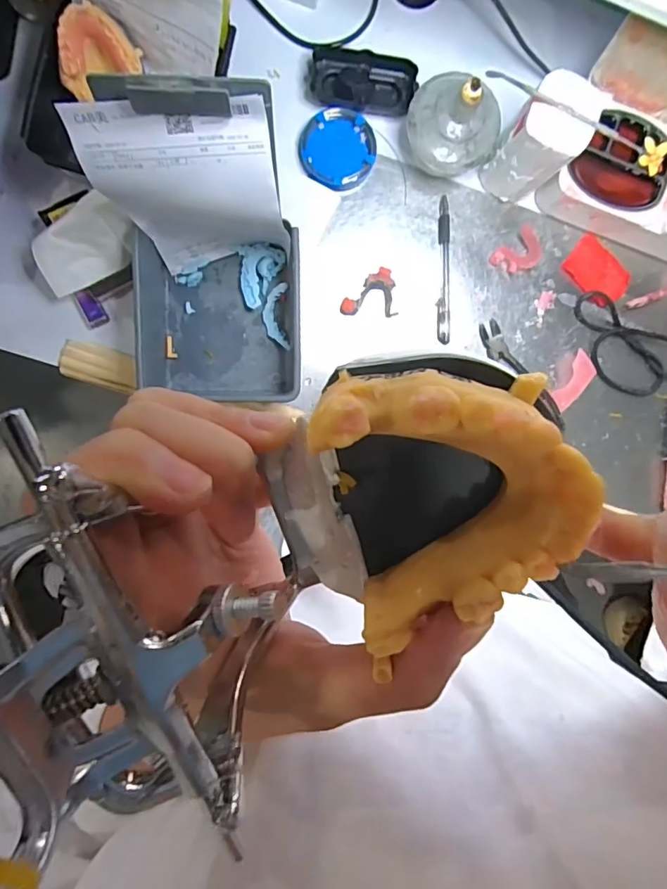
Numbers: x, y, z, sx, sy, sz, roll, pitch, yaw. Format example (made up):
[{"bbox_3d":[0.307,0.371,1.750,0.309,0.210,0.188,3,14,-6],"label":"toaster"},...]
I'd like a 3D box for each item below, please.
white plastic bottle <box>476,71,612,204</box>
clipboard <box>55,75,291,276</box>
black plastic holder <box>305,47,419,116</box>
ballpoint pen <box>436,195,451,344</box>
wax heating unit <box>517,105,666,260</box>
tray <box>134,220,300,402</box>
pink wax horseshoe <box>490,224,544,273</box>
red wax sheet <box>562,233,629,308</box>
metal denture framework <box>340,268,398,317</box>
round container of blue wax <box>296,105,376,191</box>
[{"bbox_3d":[0.200,-0.294,0.507,0.062,0.126,0.067,33,91,-7],"label":"white plastic bottle"},{"bbox_3d":[-0.121,-0.223,0.450,0.152,0.201,0.087,-8,95,-4],"label":"clipboard"},{"bbox_3d":[0.030,-0.376,0.537,0.110,0.021,0.051,5,94,-5],"label":"black plastic holder"},{"bbox_3d":[0.123,-0.193,0.570,0.014,0.006,0.157,-1,95,-5],"label":"ballpoint pen"},{"bbox_3d":[0.323,-0.279,0.547,0.186,0.068,0.110,17,93,-6],"label":"wax heating unit"},{"bbox_3d":[-0.114,-0.126,0.529,0.156,0.061,0.161,0,95,-5],"label":"tray"},{"bbox_3d":[0.210,-0.215,0.575,0.057,0.018,0.041,-42,97,-1],"label":"pink wax horseshoe"},{"bbox_3d":[0.303,-0.198,0.588,0.052,0.006,0.078,-45,97,0],"label":"red wax sheet"},{"bbox_3d":[0.037,-0.163,0.560,0.061,0.015,0.048,-10,95,-4],"label":"metal denture framework"},{"bbox_3d":[0.005,-0.313,0.541,0.080,0.016,0.074,0,95,-5],"label":"round container of blue wax"}]

